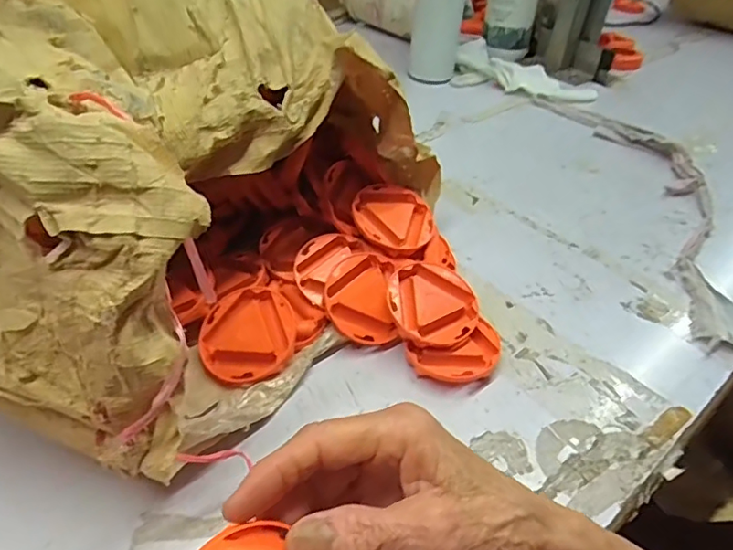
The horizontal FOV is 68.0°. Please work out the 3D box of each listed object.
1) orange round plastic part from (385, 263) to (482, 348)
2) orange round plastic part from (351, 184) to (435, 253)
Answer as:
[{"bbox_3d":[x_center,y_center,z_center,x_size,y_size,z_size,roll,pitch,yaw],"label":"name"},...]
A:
[{"bbox_3d":[0.044,0.019,0.372,0.061,0.008,0.062,7,55,-10],"label":"orange round plastic part"},{"bbox_3d":[0.021,-0.044,0.417,0.063,0.010,0.060,5,55,-13],"label":"orange round plastic part"}]

